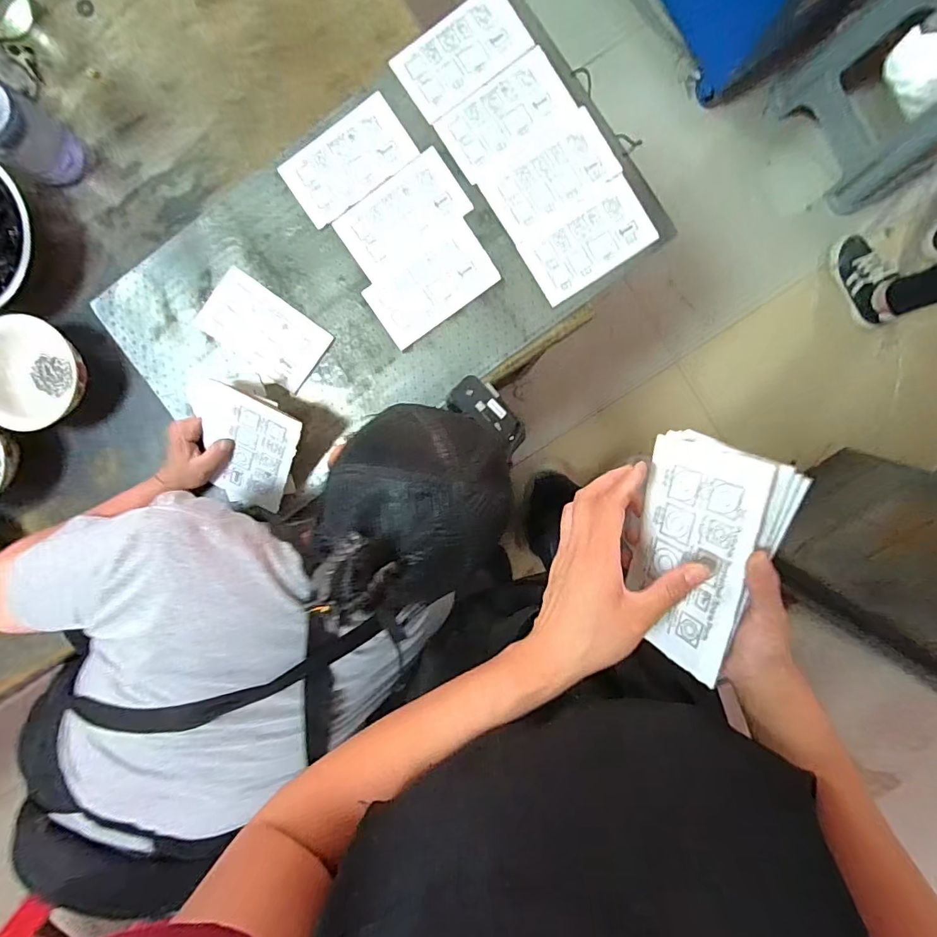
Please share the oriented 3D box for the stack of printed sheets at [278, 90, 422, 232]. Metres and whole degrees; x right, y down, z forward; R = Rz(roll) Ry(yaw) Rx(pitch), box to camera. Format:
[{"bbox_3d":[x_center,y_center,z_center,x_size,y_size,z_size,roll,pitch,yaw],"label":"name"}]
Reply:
[{"bbox_3d":[-0.158,-0.404,0.633,0.165,0.005,0.093,-36,93,4],"label":"stack of printed sheets"}]

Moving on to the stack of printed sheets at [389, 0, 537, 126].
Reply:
[{"bbox_3d":[-0.008,-0.531,0.617,0.162,0.005,0.097,-35,93,4],"label":"stack of printed sheets"}]

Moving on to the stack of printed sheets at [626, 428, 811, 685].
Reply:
[{"bbox_3d":[0.172,0.061,0.367,0.020,0.101,0.164,1,109,-27],"label":"stack of printed sheets"}]

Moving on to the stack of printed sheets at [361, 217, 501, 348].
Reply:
[{"bbox_3d":[-0.048,-0.243,0.640,0.163,0.004,0.092,-35,93,4],"label":"stack of printed sheets"}]

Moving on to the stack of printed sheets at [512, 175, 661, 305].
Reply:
[{"bbox_3d":[0.156,-0.297,0.630,0.162,0.005,0.095,-33,93,4],"label":"stack of printed sheets"}]

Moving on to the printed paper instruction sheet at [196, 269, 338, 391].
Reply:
[{"bbox_3d":[-0.276,-0.184,0.649,0.161,0.011,0.098,38,95,-2],"label":"printed paper instruction sheet"}]

